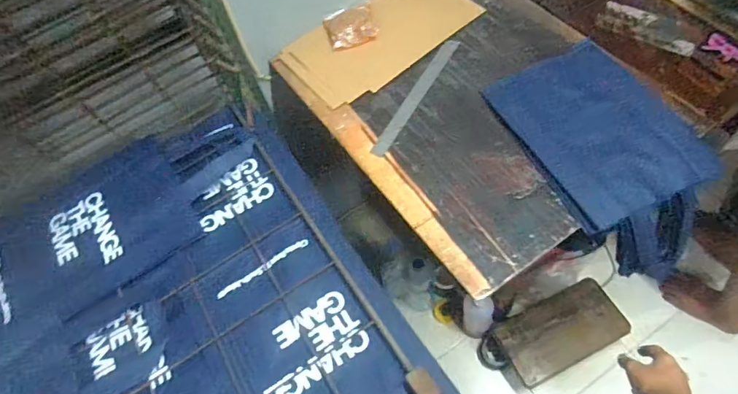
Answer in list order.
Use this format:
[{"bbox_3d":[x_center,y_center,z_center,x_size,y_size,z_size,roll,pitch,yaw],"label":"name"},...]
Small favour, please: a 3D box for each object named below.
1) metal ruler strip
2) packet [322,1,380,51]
[{"bbox_3d":[0.095,-0.204,0.928,0.031,0.005,0.321,25,67,22],"label":"metal ruler strip"},{"bbox_3d":[-0.039,-0.376,1.027,0.108,0.029,0.099,-18,58,-2],"label":"packet"}]

